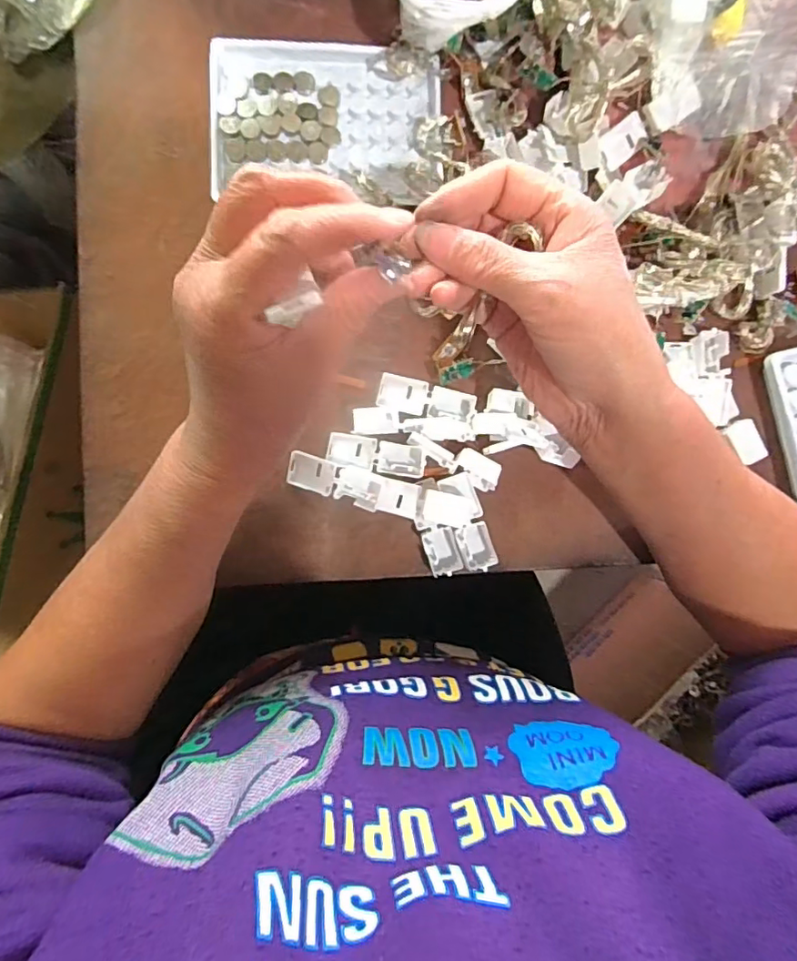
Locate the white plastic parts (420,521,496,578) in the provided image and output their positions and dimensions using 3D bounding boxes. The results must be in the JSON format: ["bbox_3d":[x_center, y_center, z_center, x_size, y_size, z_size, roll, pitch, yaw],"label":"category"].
[{"bbox_3d":[0.035,0.039,0.315,0.039,0.010,0.026,-7,90,-4],"label":"white plastic parts"}]

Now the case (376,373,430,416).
[{"bbox_3d":[0.002,-0.049,0.314,0.027,0.005,0.020,13,88,-4],"label":"case"}]

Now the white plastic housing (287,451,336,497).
[{"bbox_3d":[-0.048,-0.004,0.308,0.026,0.010,0.019,19,88,-4],"label":"white plastic housing"}]

